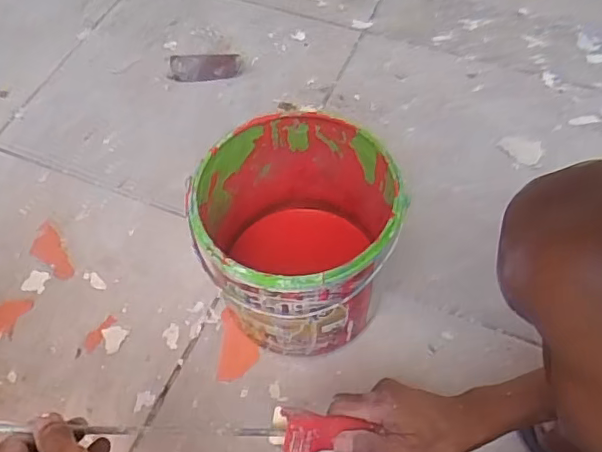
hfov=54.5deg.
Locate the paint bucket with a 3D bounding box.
[{"bbox_3d":[-0.003,0.020,0.586,0.181,0.194,0.176,-1,57,1],"label":"paint bucket"}]

